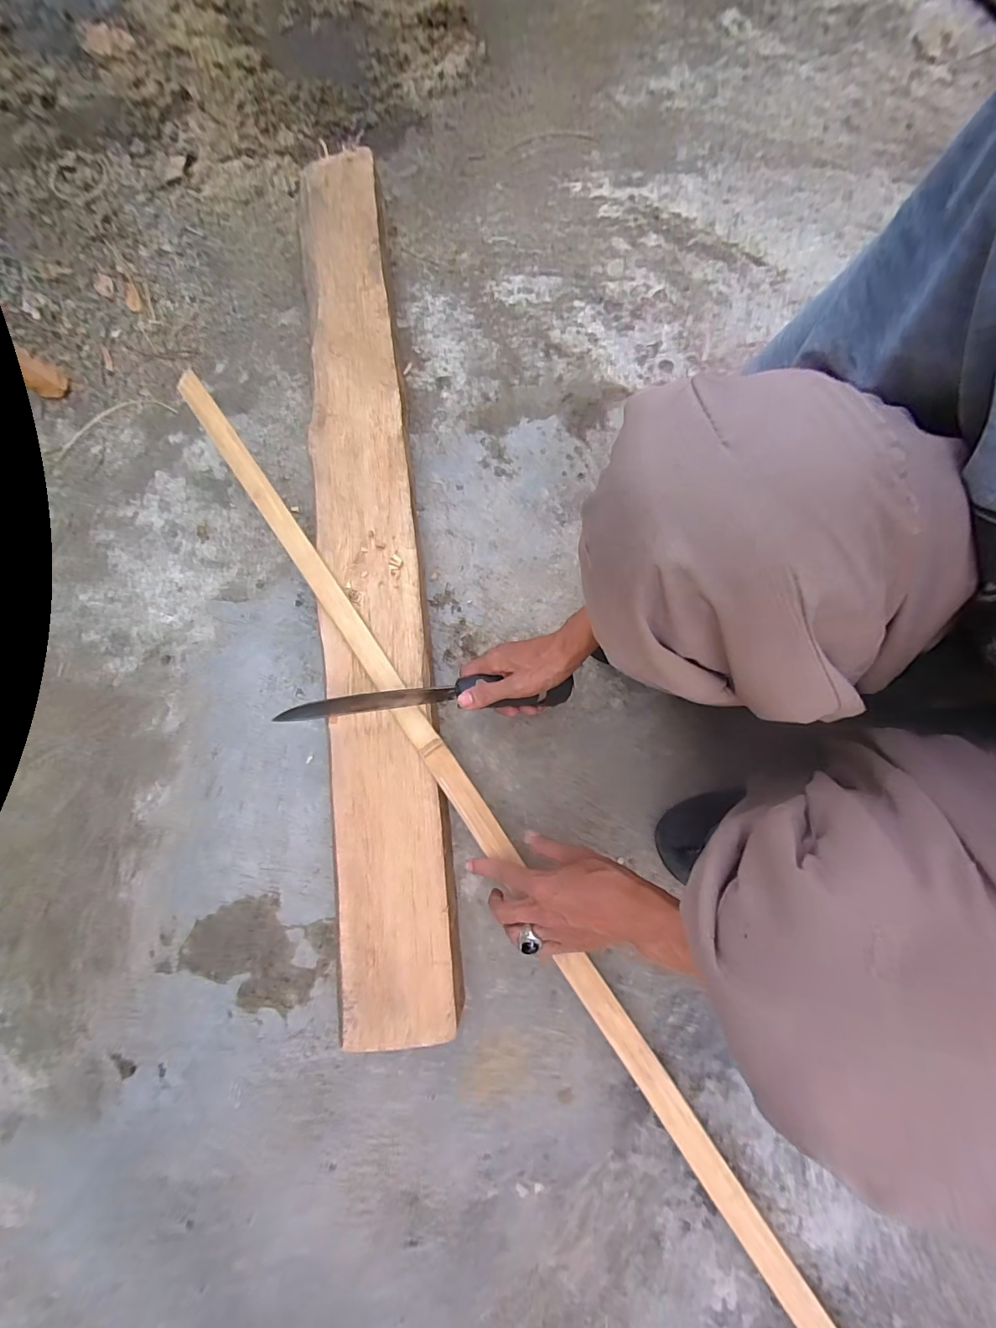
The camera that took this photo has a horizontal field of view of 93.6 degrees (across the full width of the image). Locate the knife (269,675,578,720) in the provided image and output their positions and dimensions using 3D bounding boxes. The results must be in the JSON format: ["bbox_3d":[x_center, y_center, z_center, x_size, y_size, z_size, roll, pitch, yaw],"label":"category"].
[{"bbox_3d":[-0.072,0.035,0.501,0.304,0.031,0.033,-3,79,-8],"label":"knife"}]

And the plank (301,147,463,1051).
[{"bbox_3d":[-0.159,-0.152,0.555,0.116,0.022,1.057,-8,79,-1],"label":"plank"}]

